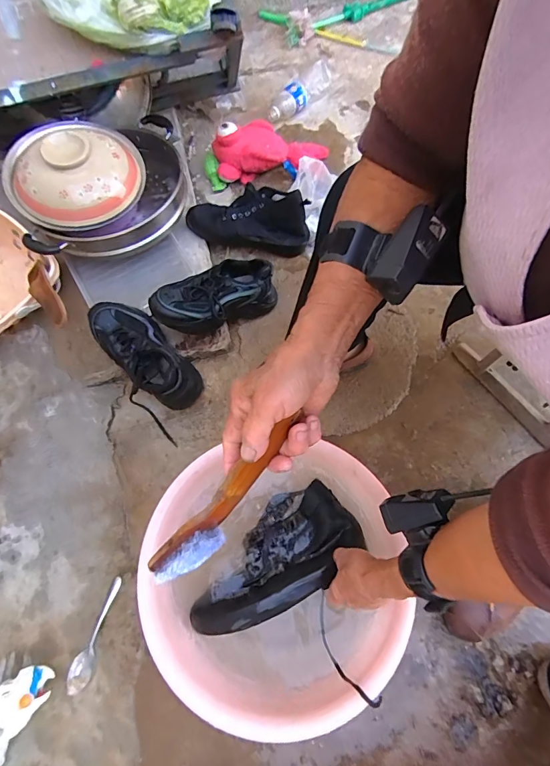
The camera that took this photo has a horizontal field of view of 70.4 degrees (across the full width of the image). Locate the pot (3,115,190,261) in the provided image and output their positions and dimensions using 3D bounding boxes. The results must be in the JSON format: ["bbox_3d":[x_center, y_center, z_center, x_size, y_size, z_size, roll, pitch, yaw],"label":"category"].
[{"bbox_3d":[-0.355,-0.426,0.786,0.319,0.154,0.319,-18,67,-4],"label":"pot"}]

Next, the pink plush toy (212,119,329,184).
[{"bbox_3d":[-0.007,-0.567,0.947,0.275,0.116,0.104,-14,66,-17],"label":"pink plush toy"}]

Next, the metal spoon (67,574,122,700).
[{"bbox_3d":[-0.274,0.390,0.606,0.033,0.017,0.156,18,70,10],"label":"metal spoon"}]

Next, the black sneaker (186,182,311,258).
[{"bbox_3d":[-0.056,-0.367,0.860,0.264,0.106,0.107,9,68,7],"label":"black sneaker"}]

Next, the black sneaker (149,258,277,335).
[{"bbox_3d":[-0.114,-0.162,0.773,0.239,0.103,0.097,-23,68,-6],"label":"black sneaker"}]

